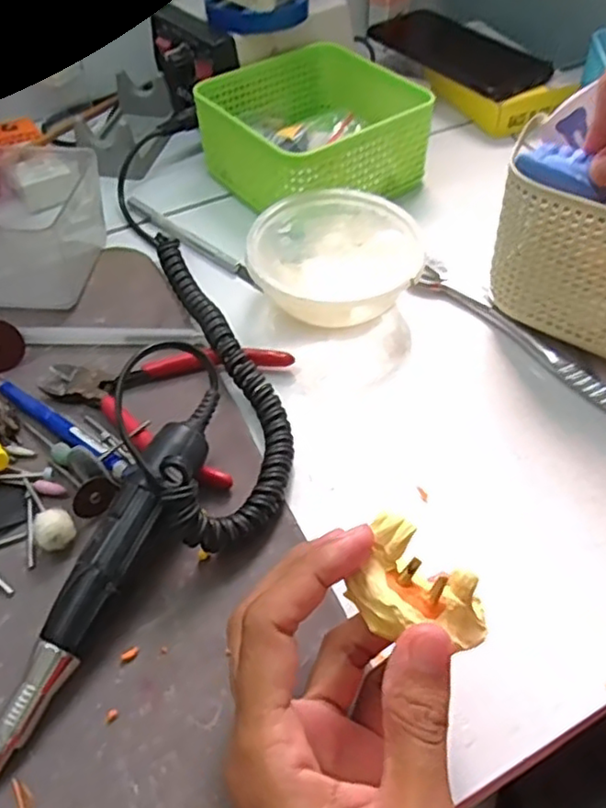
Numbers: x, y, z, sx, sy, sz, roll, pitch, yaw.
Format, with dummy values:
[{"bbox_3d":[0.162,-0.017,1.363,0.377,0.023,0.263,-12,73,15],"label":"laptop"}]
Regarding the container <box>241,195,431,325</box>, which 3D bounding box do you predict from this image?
[{"bbox_3d":[0.020,-0.083,0.395,0.100,0.043,0.096,0,51,0],"label":"container"}]

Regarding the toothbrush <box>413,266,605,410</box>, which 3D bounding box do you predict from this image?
[{"bbox_3d":[0.135,-0.031,0.370,0.015,0.012,0.180,-33,58,-24],"label":"toothbrush"}]

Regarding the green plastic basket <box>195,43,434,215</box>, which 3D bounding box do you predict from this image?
[{"bbox_3d":[0.007,-0.197,0.474,0.125,0.062,0.129,-33,57,-24],"label":"green plastic basket"}]

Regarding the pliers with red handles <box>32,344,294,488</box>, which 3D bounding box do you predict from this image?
[{"bbox_3d":[-0.080,-0.008,0.352,0.121,0.006,0.093,14,52,12],"label":"pliers with red handles"}]

